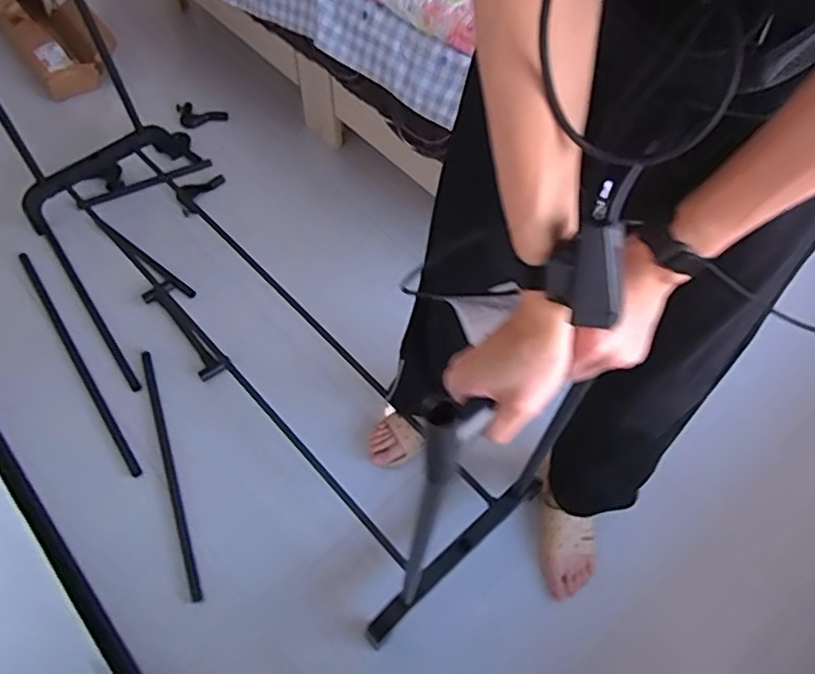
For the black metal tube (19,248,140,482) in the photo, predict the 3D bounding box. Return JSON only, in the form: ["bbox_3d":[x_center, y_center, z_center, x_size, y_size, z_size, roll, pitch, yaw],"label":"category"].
[{"bbox_3d":[-0.776,0.042,1.416,0.024,0.019,0.688,-31,65,-20],"label":"black metal tube"}]

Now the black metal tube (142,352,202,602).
[{"bbox_3d":[-0.504,0.273,1.292,0.021,0.021,0.565,-17,61,-13],"label":"black metal tube"}]

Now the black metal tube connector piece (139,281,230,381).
[{"bbox_3d":[-0.532,-0.021,1.456,0.074,0.025,0.309,-34,66,-21],"label":"black metal tube connector piece"}]

